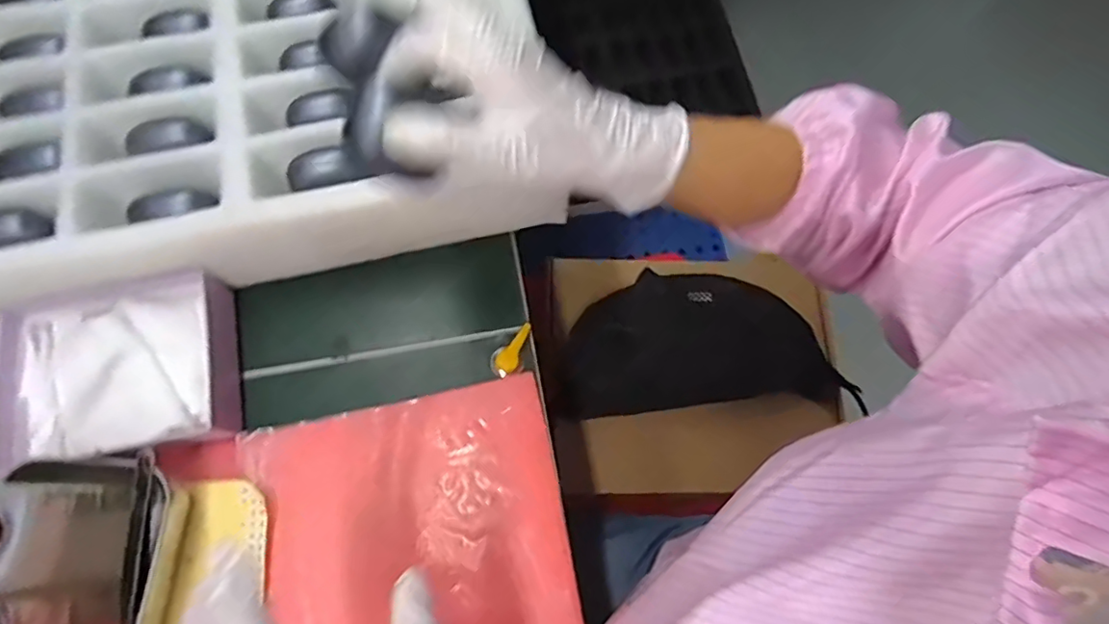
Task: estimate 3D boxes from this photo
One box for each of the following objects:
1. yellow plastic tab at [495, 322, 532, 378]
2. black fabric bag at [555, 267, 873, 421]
[{"bbox_3d":[-0.028,0.029,0.428,0.016,0.006,0.043,38,75,10],"label":"yellow plastic tab"},{"bbox_3d":[0.155,0.032,0.626,0.300,0.047,0.152,0,72,-2],"label":"black fabric bag"}]

